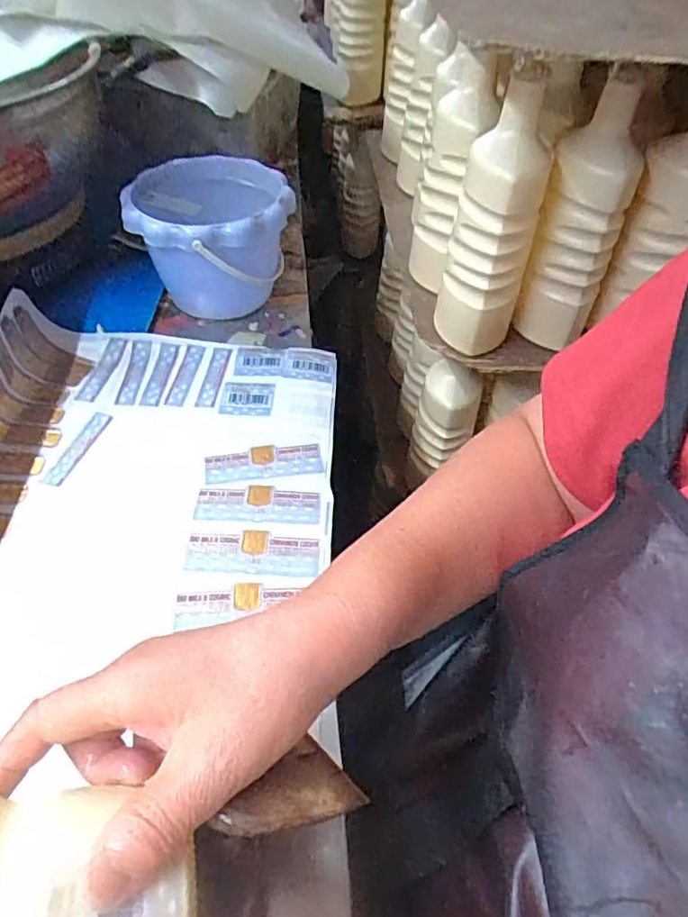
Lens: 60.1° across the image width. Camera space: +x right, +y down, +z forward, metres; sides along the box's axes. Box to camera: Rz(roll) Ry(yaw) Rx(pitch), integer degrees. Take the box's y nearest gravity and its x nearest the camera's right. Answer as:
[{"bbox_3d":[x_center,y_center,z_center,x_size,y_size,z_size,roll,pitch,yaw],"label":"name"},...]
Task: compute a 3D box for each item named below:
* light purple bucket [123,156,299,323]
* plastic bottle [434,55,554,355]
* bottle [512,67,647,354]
[{"bbox_3d":[-0.128,-0.209,0.594,0.148,0.119,0.150,1,49,-1],"label":"light purple bucket"},{"bbox_3d":[0.131,-0.197,0.526,0.074,0.238,0.078,10,50,6],"label":"plastic bottle"},{"bbox_3d":[0.209,-0.209,0.528,0.067,0.222,0.066,18,51,13],"label":"bottle"}]

